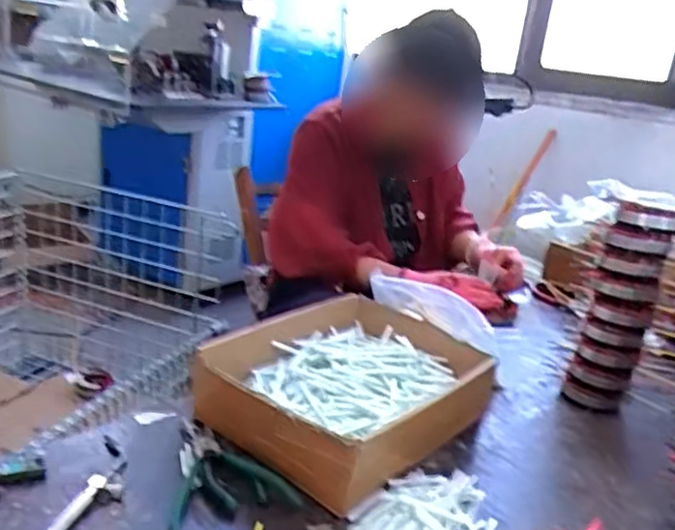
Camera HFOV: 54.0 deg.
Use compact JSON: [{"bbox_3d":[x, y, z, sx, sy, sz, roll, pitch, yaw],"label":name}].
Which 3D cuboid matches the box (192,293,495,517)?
[{"bbox_3d":[0.012,0.143,0.824,0.263,0.093,0.312,21,23,35],"label":"box"}]

